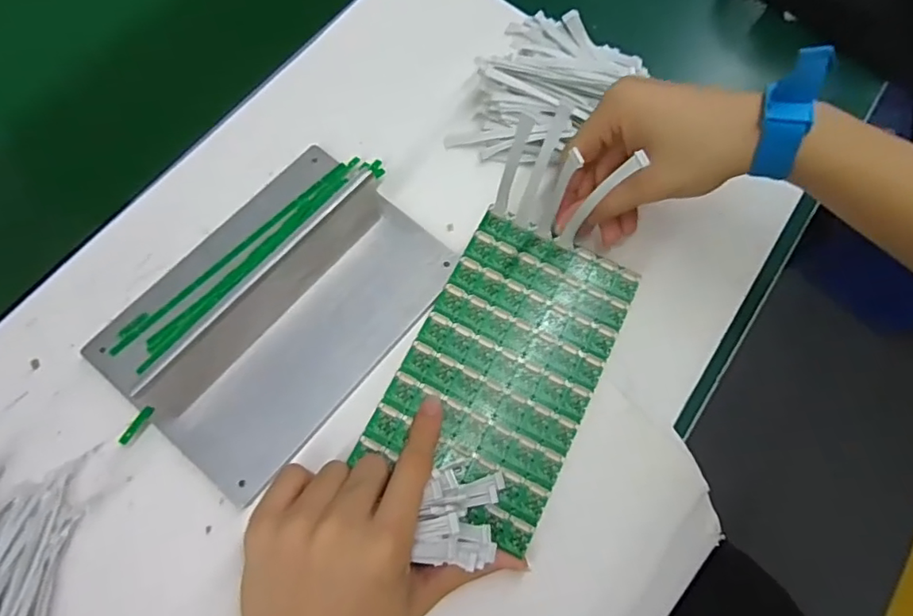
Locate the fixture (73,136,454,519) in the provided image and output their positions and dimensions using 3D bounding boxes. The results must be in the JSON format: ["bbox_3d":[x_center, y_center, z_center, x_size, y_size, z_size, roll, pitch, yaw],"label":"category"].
[{"bbox_3d":[-0.108,-0.010,0.336,0.137,0.047,0.197,38,73,11],"label":"fixture"}]

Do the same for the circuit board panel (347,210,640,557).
[{"bbox_3d":[0.031,0.033,0.343,0.110,0.006,0.181,27,71,7],"label":"circuit board panel"}]

